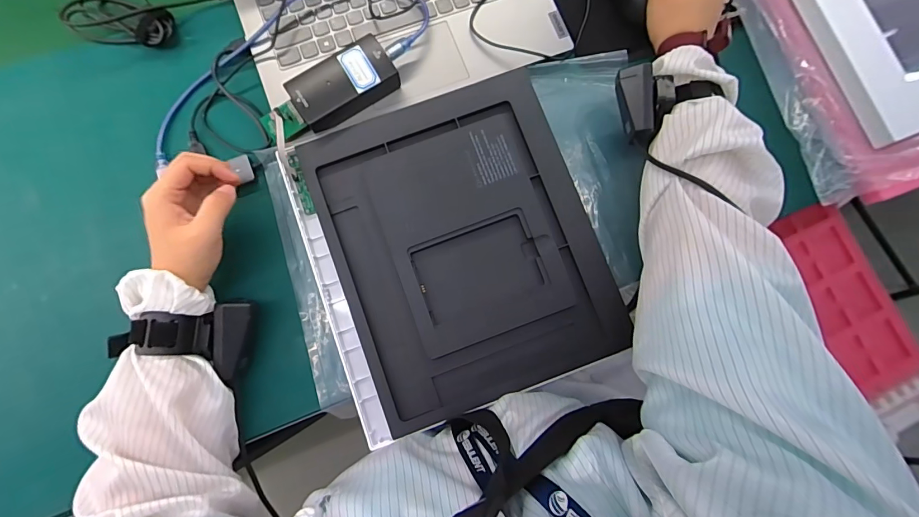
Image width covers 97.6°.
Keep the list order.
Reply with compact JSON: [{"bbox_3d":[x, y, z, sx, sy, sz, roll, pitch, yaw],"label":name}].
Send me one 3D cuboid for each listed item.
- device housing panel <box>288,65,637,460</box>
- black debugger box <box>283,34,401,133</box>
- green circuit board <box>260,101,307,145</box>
[{"bbox_3d":[-0.006,-0.011,0.398,0.269,0.022,0.297,-19,83,-4],"label":"device housing panel"},{"bbox_3d":[-0.113,-0.171,0.400,0.102,0.028,0.055,-33,84,-6],"label":"black debugger box"},{"bbox_3d":[-0.172,-0.133,0.395,0.040,0.007,0.032,-28,90,7],"label":"green circuit board"}]

